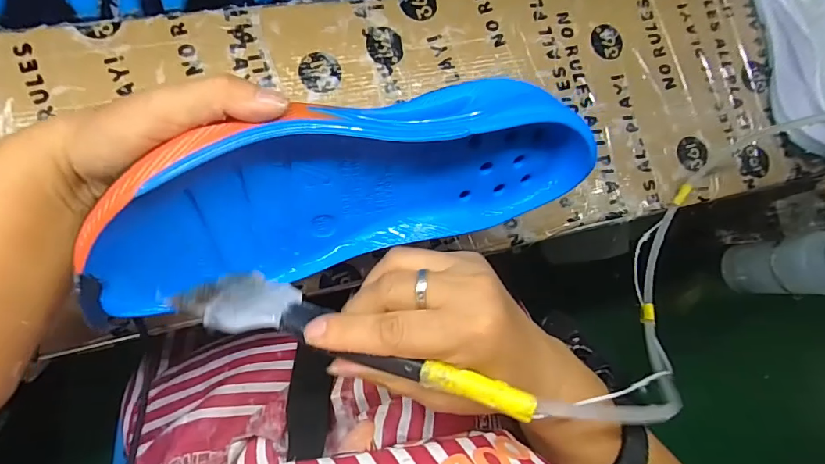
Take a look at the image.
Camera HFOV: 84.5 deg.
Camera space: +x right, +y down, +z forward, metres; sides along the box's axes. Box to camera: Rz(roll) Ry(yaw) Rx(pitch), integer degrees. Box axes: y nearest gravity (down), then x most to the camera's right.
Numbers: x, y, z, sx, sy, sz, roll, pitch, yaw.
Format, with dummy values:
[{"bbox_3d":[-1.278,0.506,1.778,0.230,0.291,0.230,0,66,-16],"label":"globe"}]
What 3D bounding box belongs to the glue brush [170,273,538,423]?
[{"bbox_3d":[-0.031,0.051,0.213,0.170,0.028,0.028,16,83,16],"label":"glue brush"}]

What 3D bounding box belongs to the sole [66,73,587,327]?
[{"bbox_3d":[-0.030,-0.030,0.253,0.263,0.094,0.055,-15,45,-17],"label":"sole"}]

